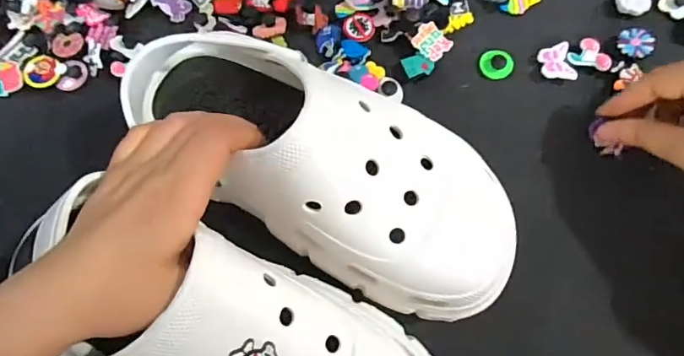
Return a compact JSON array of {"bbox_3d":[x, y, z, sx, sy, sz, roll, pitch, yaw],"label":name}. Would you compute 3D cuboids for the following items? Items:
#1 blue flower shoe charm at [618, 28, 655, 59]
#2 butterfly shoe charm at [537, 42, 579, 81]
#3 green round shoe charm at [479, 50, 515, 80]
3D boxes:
[{"bbox_3d":[0.218,-0.100,0.360,0.022,0.010,0.023,-1,72,3],"label":"blue flower shoe charm"},{"bbox_3d":[0.160,-0.085,0.359,0.023,0.006,0.029,-12,72,0],"label":"butterfly shoe charm"},{"bbox_3d":[0.116,-0.085,0.364,0.025,0.005,0.022,4,89,5],"label":"green round shoe charm"}]

